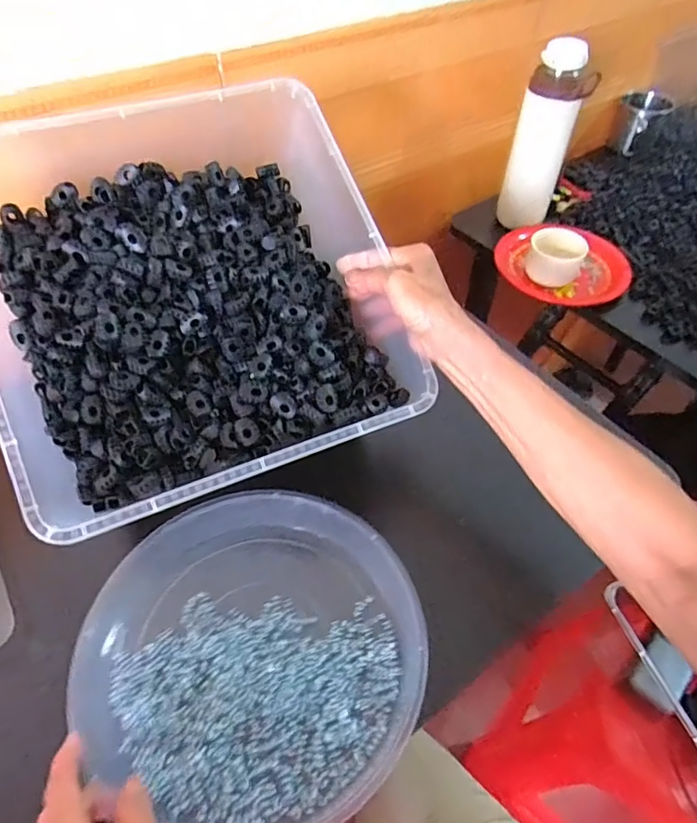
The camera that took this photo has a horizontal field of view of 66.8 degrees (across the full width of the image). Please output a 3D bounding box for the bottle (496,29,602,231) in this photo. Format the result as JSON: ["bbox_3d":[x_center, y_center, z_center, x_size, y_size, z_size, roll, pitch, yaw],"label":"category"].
[{"bbox_3d":[0.250,-0.343,0.670,0.074,0.203,0.057,14,53,9],"label":"bottle"}]

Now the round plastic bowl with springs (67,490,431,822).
[{"bbox_3d":[-0.065,0.171,0.387,0.235,0.043,0.219,1,52,-1],"label":"round plastic bowl with springs"}]

